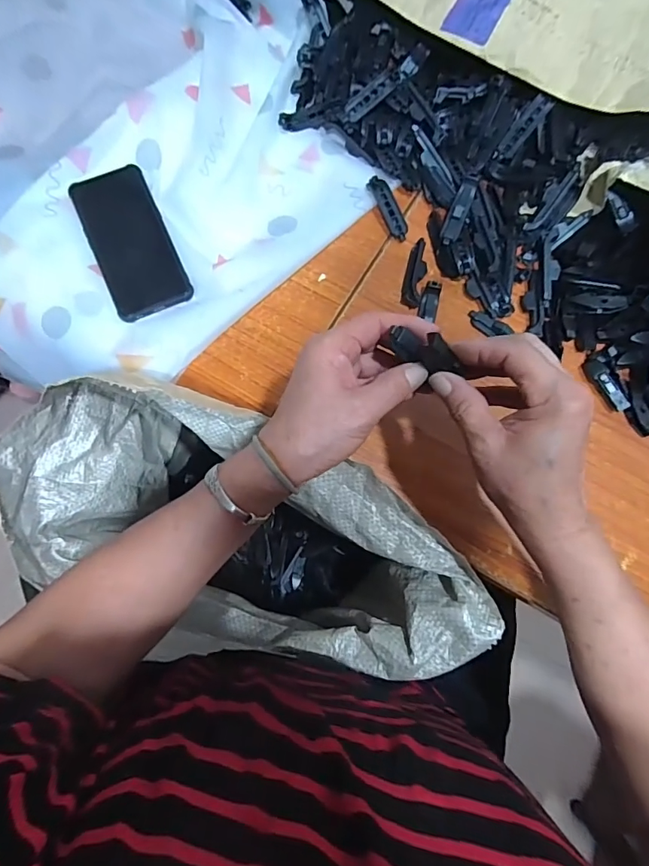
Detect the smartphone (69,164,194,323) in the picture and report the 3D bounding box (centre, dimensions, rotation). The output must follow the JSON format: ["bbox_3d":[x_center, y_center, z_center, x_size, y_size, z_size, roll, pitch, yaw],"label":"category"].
[{"bbox_3d":[-0.196,-0.195,0.456,0.074,0.011,0.158,-23,78,-6],"label":"smartphone"}]

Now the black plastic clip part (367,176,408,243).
[{"bbox_3d":[0.067,-0.235,0.473,0.019,0.015,0.071,-24,78,-7],"label":"black plastic clip part"}]

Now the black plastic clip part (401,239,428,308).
[{"bbox_3d":[0.093,-0.162,0.456,0.020,0.010,0.074,14,76,3],"label":"black plastic clip part"}]

